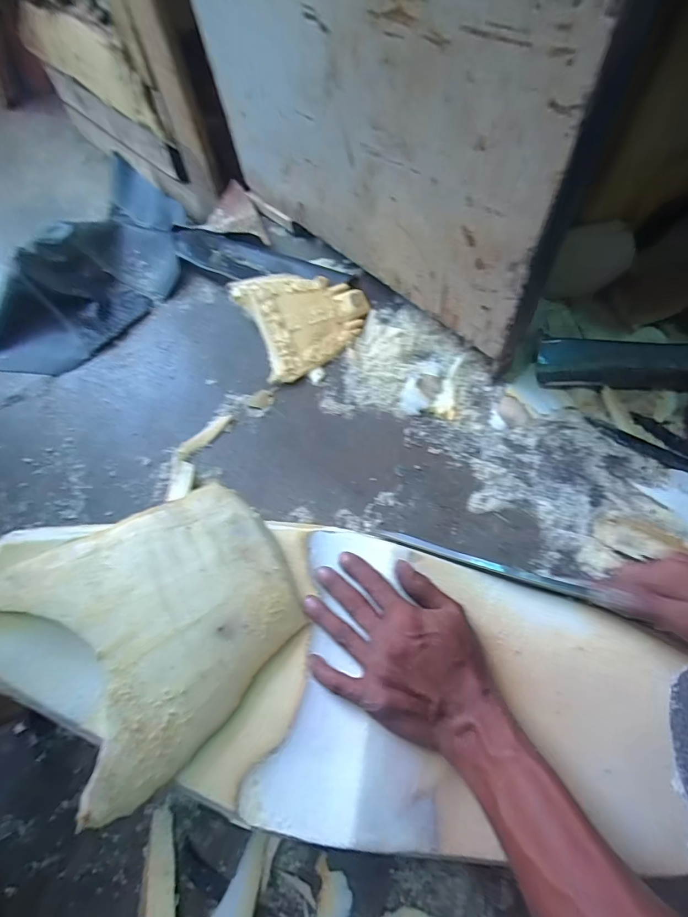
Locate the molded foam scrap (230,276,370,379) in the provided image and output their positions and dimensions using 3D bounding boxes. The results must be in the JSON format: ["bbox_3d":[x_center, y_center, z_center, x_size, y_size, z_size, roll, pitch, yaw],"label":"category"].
[{"bbox_3d":[-0.058,-0.231,0.687,0.193,0.026,0.183,-22,81,-13],"label":"molded foam scrap"}]

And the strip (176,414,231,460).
[{"bbox_3d":[-0.204,-0.033,0.618,0.093,0.005,0.026,-41,69,-15],"label":"strip"}]

